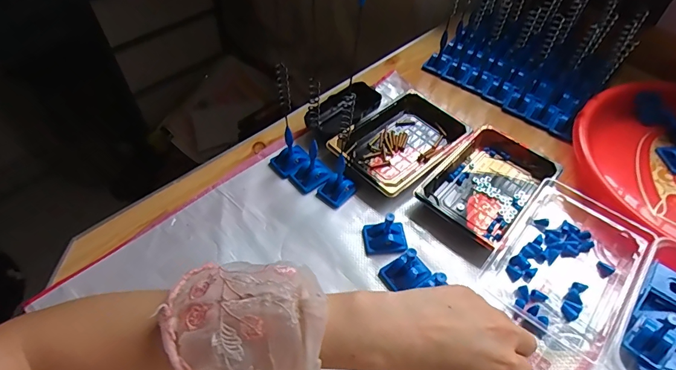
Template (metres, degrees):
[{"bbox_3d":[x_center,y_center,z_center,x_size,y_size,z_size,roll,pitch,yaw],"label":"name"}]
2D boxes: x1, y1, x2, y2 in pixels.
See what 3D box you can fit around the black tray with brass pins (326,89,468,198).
[{"bbox_3d":[0.081,-0.055,0.515,0.163,0.021,0.112,-37,61,-26],"label":"black tray with brass pins"}]

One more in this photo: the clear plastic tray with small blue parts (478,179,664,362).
[{"bbox_3d":[0.238,0.071,0.415,0.118,0.029,0.176,34,59,23],"label":"clear plastic tray with small blue parts"}]

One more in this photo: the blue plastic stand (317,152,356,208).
[{"bbox_3d":[-0.001,-0.006,0.455,0.038,0.049,0.034,-36,61,-26],"label":"blue plastic stand"}]

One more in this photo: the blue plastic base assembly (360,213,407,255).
[{"bbox_3d":[0.051,0.049,0.421,0.045,0.043,0.032,-5,52,-5],"label":"blue plastic base assembly"}]

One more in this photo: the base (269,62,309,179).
[{"bbox_3d":[-0.057,-0.068,0.446,0.043,0.136,0.031,-27,57,-21],"label":"base"}]

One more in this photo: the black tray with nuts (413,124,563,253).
[{"bbox_3d":[0.178,-0.003,0.476,0.104,0.018,0.157,37,60,25],"label":"black tray with nuts"}]

